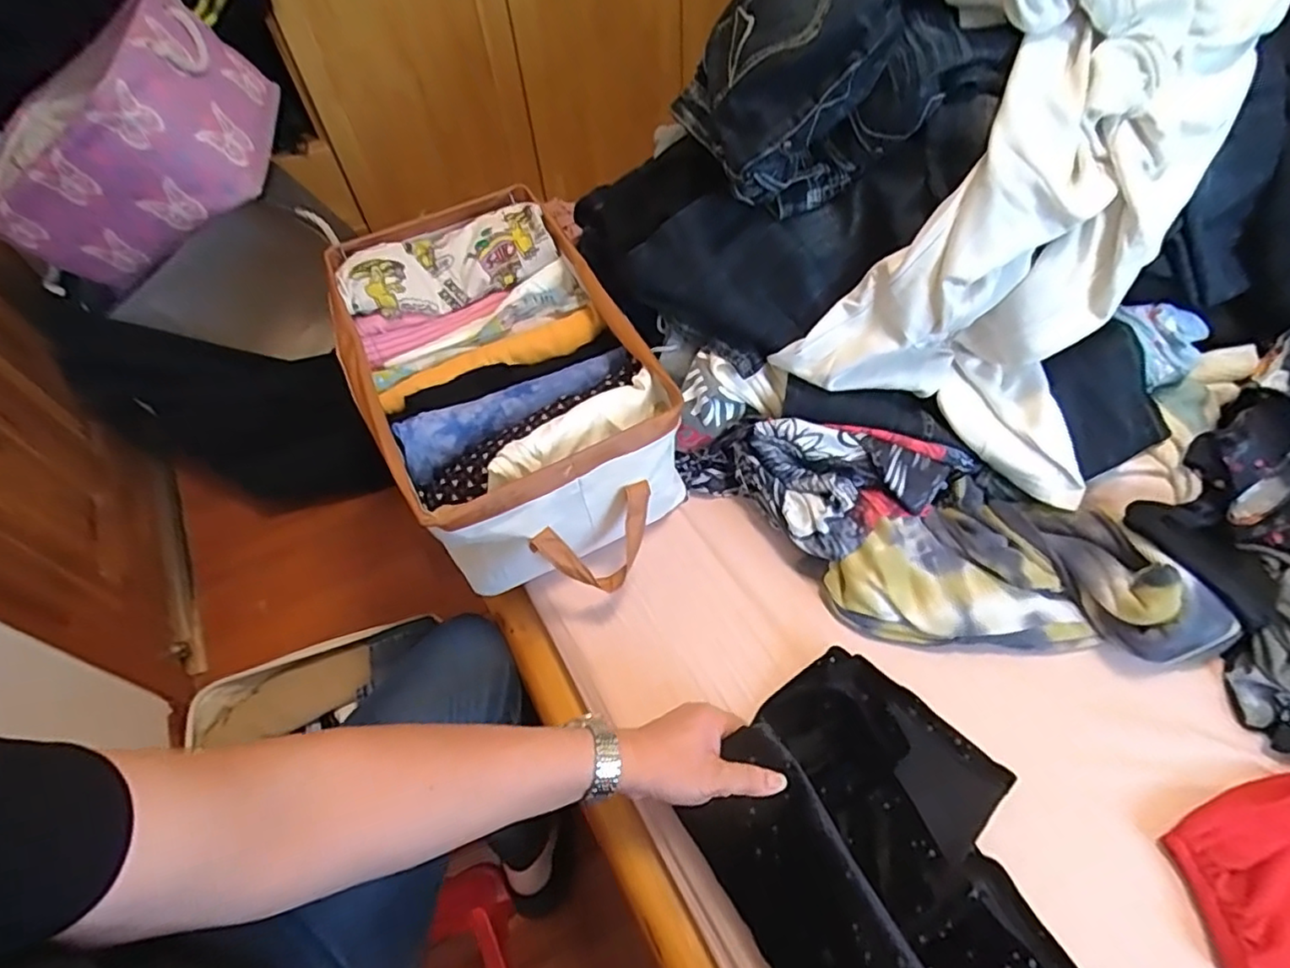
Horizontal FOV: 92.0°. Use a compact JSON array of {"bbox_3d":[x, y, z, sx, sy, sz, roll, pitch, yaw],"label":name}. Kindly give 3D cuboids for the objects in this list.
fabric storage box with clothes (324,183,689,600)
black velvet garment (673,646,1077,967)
[{"bbox_3d":[-0.163,-0.113,0.743,0.302,0.182,0.512,-25,55,-14],"label":"fabric storage box with clothes"},{"bbox_3d":[0.199,0.299,0.486,0.252,0.068,0.319,-26,55,-15],"label":"black velvet garment"}]

